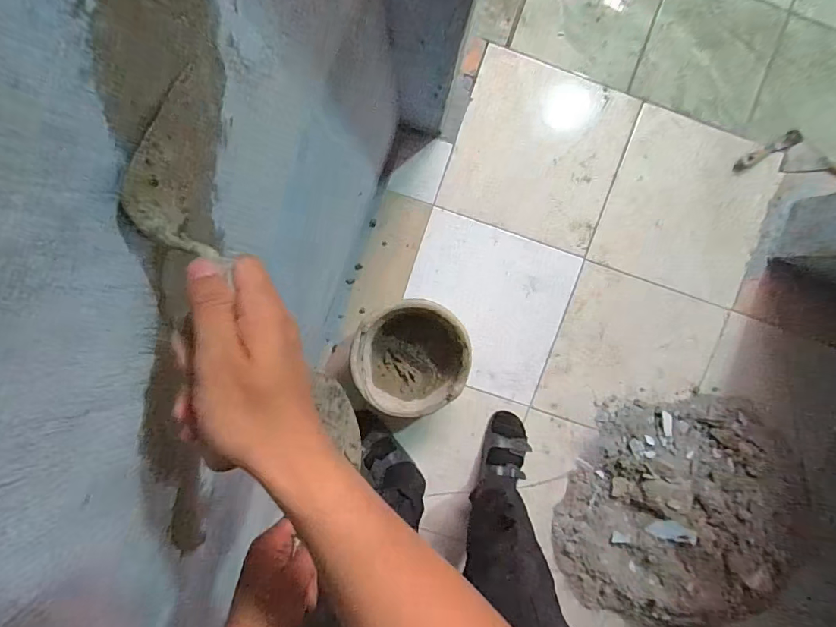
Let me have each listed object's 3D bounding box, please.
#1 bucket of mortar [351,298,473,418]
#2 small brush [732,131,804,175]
[{"bbox_3d":[-0.011,0.101,1.041,0.247,0.183,0.227,0,95,-5],"label":"bucket of mortar"},{"bbox_3d":[0.867,-0.402,1.088,0.187,0.018,0.035,-28,97,-2],"label":"small brush"}]

